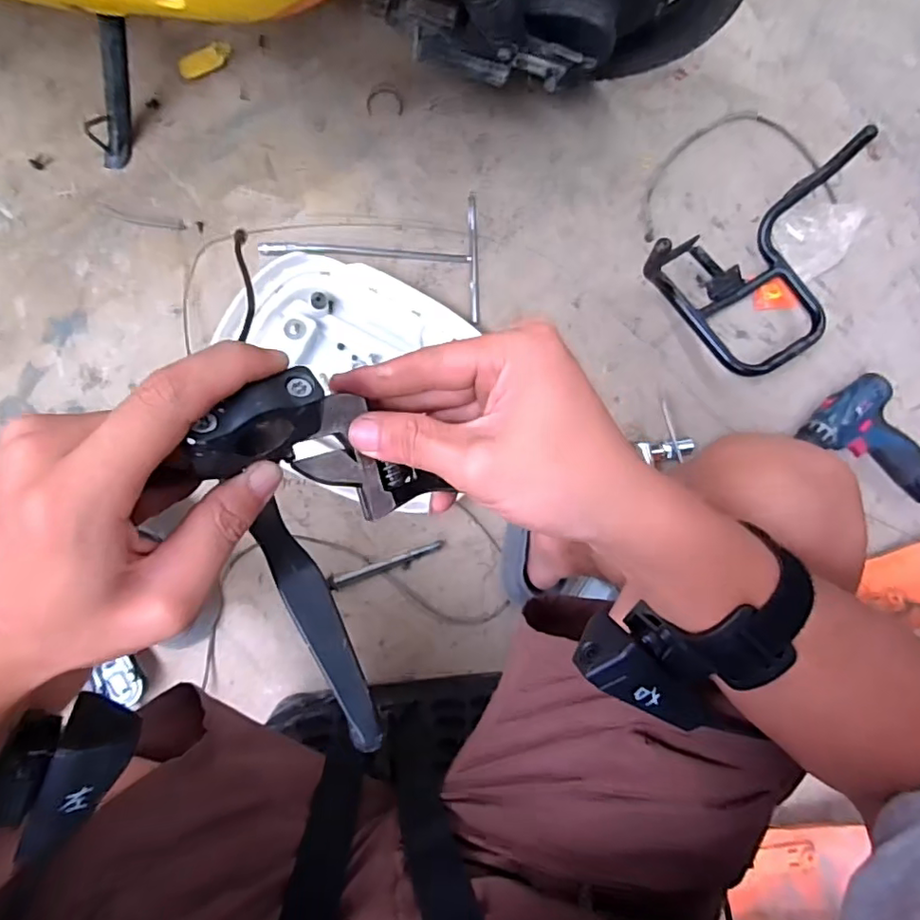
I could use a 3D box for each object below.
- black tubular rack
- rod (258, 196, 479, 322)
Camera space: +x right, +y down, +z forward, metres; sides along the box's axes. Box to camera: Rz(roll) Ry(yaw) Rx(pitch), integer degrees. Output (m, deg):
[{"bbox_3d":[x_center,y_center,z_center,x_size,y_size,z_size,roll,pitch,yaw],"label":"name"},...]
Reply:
[{"bbox_3d":[0.413,-0.237,0.758,0.330,0.137,0.207,-33,89,-8],"label":"black tubular rack"},{"bbox_3d":[-0.114,-0.270,0.754,0.280,0.014,0.170,0,83,-10],"label":"rod"}]

